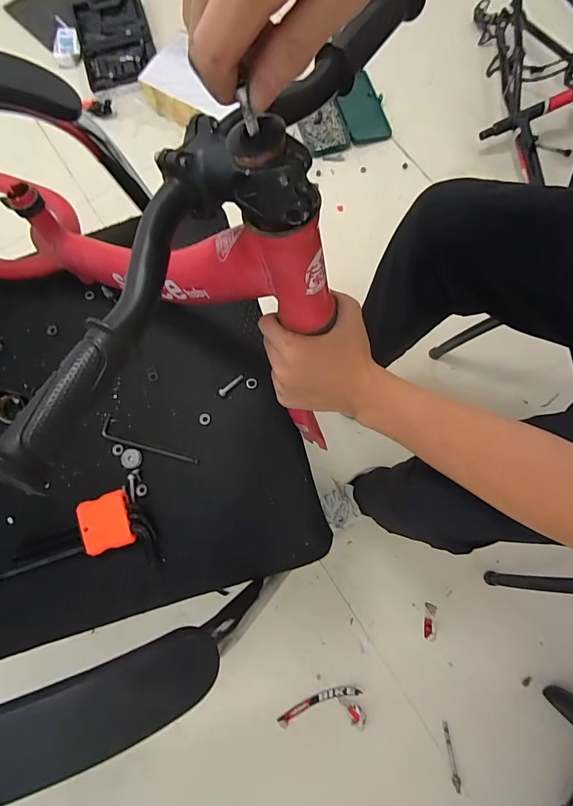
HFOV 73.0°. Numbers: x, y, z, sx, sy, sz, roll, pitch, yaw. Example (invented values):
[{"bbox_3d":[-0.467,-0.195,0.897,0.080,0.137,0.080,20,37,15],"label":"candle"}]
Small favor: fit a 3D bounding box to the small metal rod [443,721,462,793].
[{"bbox_3d":[0.319,0.682,0.745,0.016,0.018,0.113,-4,76,0],"label":"small metal rod"}]

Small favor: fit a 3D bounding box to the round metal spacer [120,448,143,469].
[{"bbox_3d":[-0.174,0.062,0.434,0.024,0.004,0.022,0,77,1],"label":"round metal spacer"}]

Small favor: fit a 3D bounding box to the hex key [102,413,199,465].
[{"bbox_3d":[-0.155,0.044,0.438,0.122,0.004,0.026,20,78,6],"label":"hex key"}]

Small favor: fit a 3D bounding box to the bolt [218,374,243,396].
[{"bbox_3d":[-0.063,-0.021,0.444,0.035,0.004,0.008,-39,79,-8],"label":"bolt"}]

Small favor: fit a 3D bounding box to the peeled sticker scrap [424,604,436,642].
[{"bbox_3d":[0.300,0.457,0.805,0.023,0.012,0.067,8,77,3],"label":"peeled sticker scrap"}]

